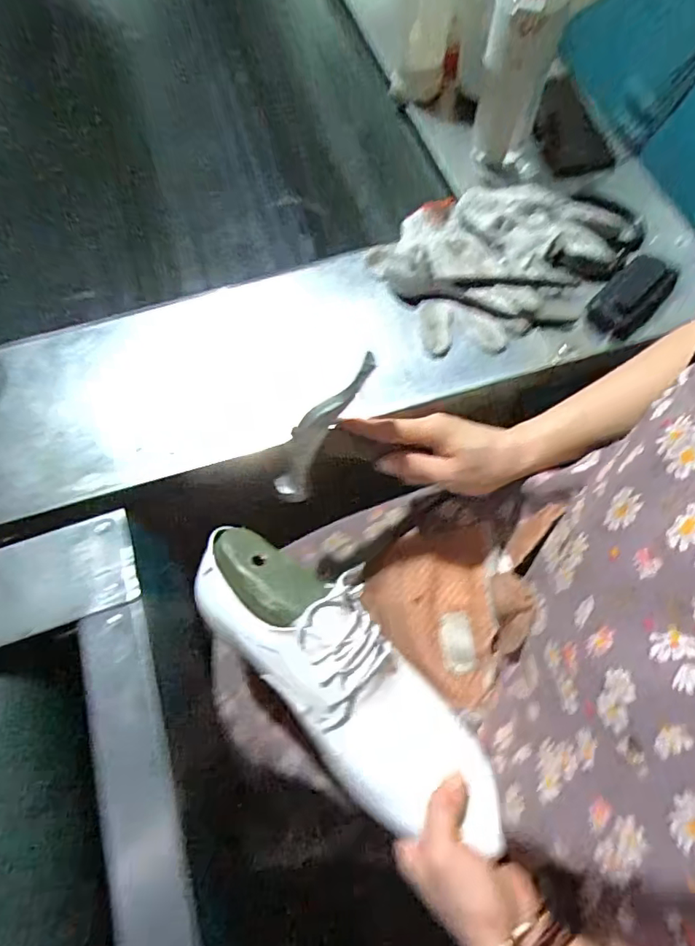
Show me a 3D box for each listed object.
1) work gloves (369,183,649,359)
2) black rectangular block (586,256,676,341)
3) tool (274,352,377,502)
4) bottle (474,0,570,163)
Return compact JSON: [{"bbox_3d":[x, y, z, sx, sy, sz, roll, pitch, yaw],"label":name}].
[{"bbox_3d":[0.174,-0.230,0.564,0.263,0.034,0.178,-21,67,-5],"label":"work gloves"},{"bbox_3d":[0.286,-0.179,0.538,0.101,0.017,0.051,-43,71,-13],"label":"black rectangular block"},{"bbox_3d":[-0.022,-0.033,0.429,0.026,0.024,0.143,43,118,20],"label":"tool"},{"bbox_3d":[0.179,-0.429,0.562,0.069,0.190,0.077,13,69,9],"label":"bottle"}]

